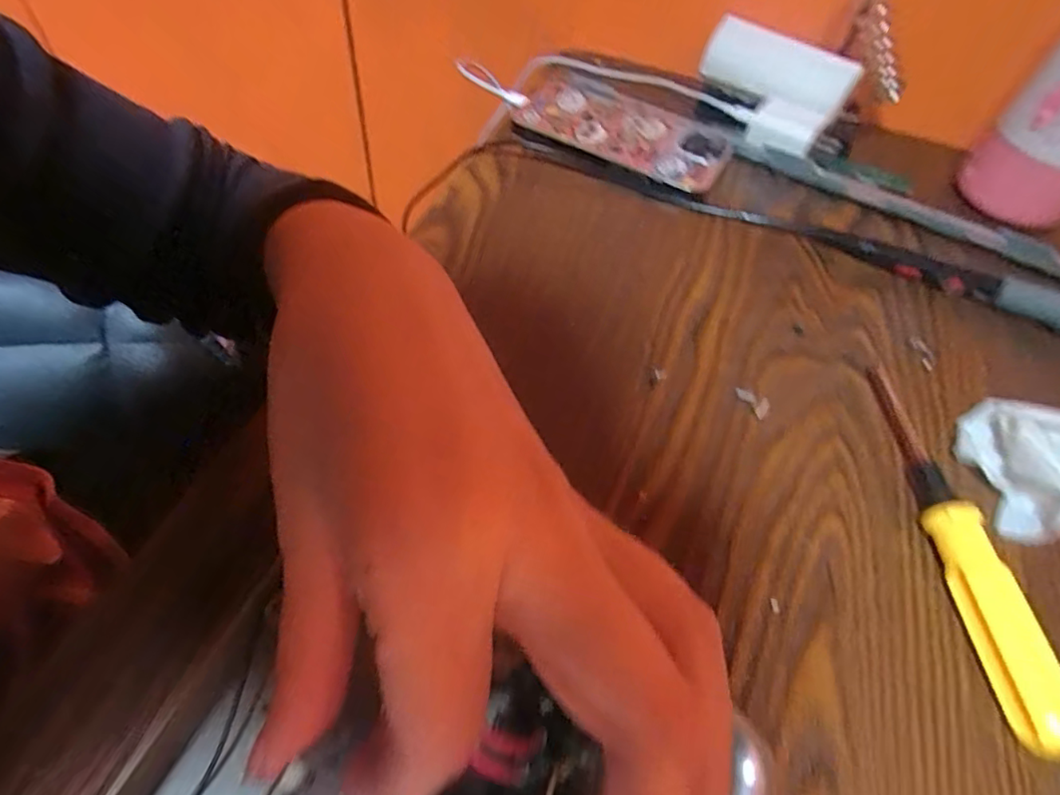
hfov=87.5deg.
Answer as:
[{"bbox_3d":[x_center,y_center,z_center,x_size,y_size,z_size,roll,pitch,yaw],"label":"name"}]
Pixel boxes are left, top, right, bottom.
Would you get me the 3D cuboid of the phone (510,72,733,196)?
[{"bbox_3d":[0.066,-0.192,0.397,0.155,0.015,0.088,28,58,15],"label":"phone"}]

